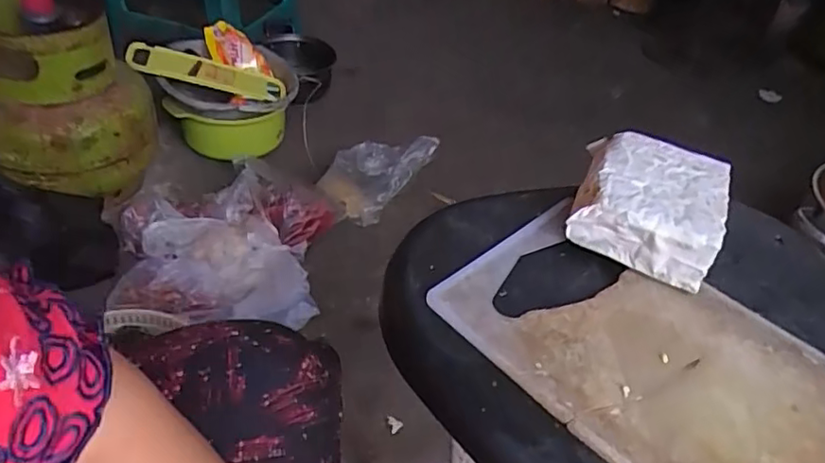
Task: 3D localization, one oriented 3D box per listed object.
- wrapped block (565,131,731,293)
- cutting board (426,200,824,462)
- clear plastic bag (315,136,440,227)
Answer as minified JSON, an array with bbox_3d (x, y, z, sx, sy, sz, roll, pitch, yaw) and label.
[{"bbox_3d":[0.143,-0.018,0.369,0.080,0.037,0.086,20,43,14],"label":"wrapped block"},{"bbox_3d":[0.136,0.071,0.303,0.137,0.006,0.234,-30,53,-35],"label":"cutting board"},{"bbox_3d":[-0.063,-0.092,1.051,0.186,0.151,0.075,-10,44,-19],"label":"clear plastic bag"}]

